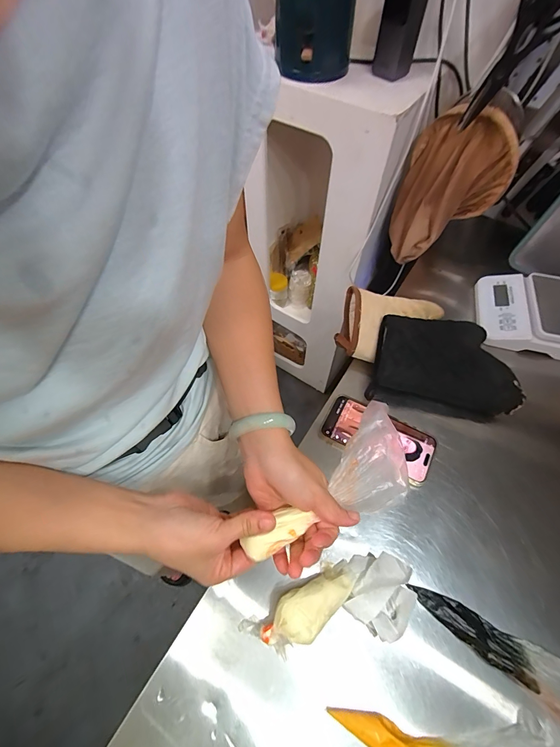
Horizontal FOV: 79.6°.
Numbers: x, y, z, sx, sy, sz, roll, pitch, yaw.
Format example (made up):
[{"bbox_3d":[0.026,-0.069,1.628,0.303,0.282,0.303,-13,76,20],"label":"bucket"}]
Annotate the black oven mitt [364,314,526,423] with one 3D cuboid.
[{"bbox_3d":[0.251,-0.012,0.528,0.213,0.063,0.138,4,60,1],"label":"black oven mitt"}]

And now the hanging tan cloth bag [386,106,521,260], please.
[{"bbox_3d":[0.331,-0.360,0.660,0.162,0.237,0.145,10,61,5],"label":"hanging tan cloth bag"}]

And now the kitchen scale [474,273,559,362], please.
[{"bbox_3d":[0.468,-0.106,0.581,0.217,0.050,0.156,11,61,6],"label":"kitchen scale"}]

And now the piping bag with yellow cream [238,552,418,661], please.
[{"bbox_3d":[0.054,0.258,0.376,0.186,0.043,0.077,-7,61,-5],"label":"piping bag with yellow cream"}]

